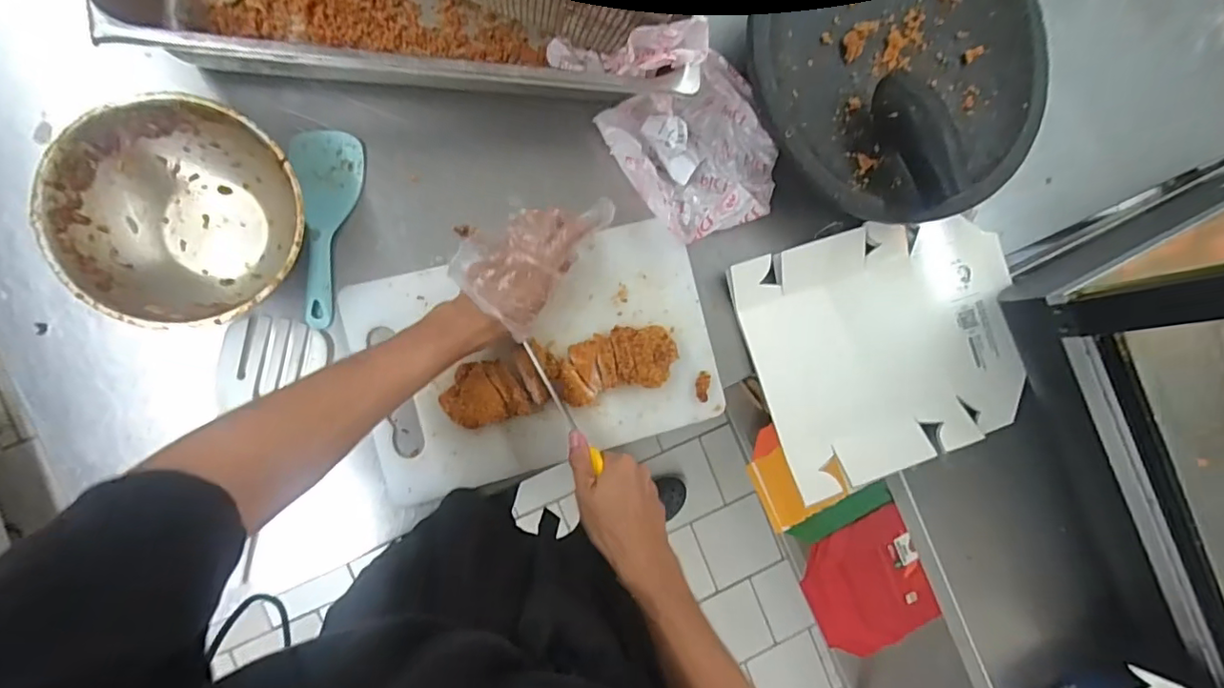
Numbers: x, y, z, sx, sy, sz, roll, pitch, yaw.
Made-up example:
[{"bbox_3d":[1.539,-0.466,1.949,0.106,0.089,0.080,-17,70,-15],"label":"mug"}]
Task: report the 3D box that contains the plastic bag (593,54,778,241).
[{"bbox_3d":[0.097,-0.208,0.605,0.158,0.048,0.179,-39,95,-8],"label":"plastic bag"}]

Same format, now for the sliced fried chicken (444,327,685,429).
[{"bbox_3d":[-0.052,0.032,0.590,0.238,0.027,0.069,-11,91,-9],"label":"sliced fried chicken"}]

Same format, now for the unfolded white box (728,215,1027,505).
[{"bbox_3d":[0.326,-0.001,0.654,0.318,0.030,0.271,-18,92,-9],"label":"unfolded white box"}]

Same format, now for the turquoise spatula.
[{"bbox_3d":[-0.280,-0.116,0.558,0.061,0.013,0.192,-2,90,-9],"label":"turquoise spatula"}]

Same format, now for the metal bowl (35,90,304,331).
[{"bbox_3d":[-0.375,-0.114,0.507,0.182,0.079,0.185,0,89,-9],"label":"metal bowl"}]

